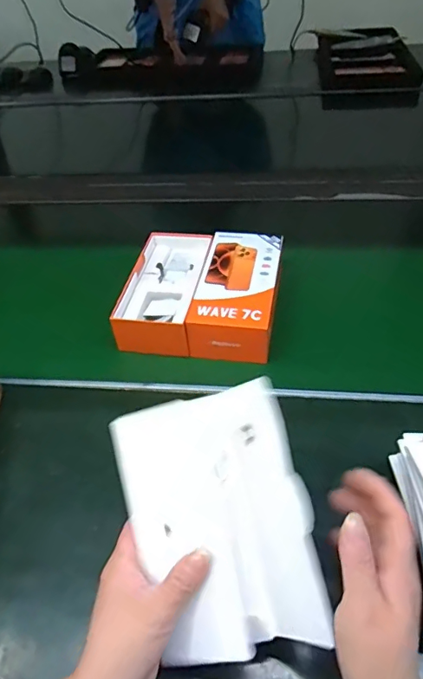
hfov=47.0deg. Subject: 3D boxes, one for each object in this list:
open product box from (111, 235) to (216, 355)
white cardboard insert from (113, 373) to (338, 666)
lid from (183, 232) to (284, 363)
[{"bbox_3d":[-0.057,-0.070,0.631,0.087,0.051,0.199,1,42,9],"label":"open product box"},{"bbox_3d":[0.004,0.123,0.327,0.118,0.034,0.169,-17,80,4],"label":"white cardboard insert"},{"bbox_3d":[0.037,-0.056,0.604,0.098,0.060,0.187,5,43,13],"label":"lid"}]

